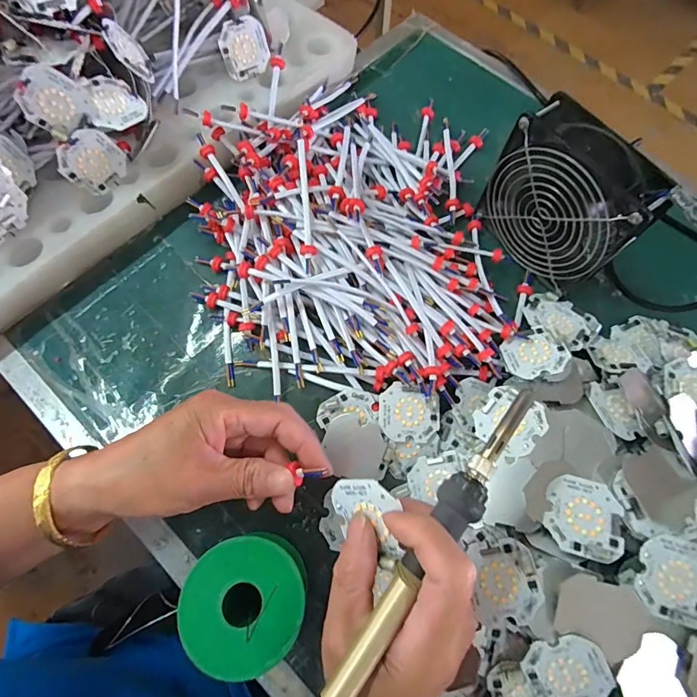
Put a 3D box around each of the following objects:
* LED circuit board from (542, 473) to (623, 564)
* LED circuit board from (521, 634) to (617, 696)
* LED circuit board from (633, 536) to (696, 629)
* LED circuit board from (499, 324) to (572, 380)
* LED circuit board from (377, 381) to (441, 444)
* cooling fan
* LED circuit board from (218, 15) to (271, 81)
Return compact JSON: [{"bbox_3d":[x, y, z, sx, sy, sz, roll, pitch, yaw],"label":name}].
[{"bbox_3d":[0.151,0.107,0.264,0.044,0.006,0.048,15,69,4],"label":"LED circuit board"},{"bbox_3d":[0.130,0.193,0.248,0.046,0.004,0.042,-28,89,13],"label":"LED circuit board"},{"bbox_3d":[0.196,0.138,0.249,0.043,0.009,0.045,23,70,7],"label":"LED circuit board"},{"bbox_3d":[0.148,0.005,0.332,0.045,0.004,0.042,-23,51,1],"label":"LED circuit board"},{"bbox_3d":[0.048,0.050,0.327,0.047,0.005,0.044,3,69,0],"label":"LED circuit board"},{"bbox_3d":[0.176,-0.119,0.342,0.050,0.107,0.120,-33,73,-13],"label":"cooling fan"},{"bbox_3d":[-0.100,-0.291,0.404,0.047,0.046,0.004,-33,48,-15],"label":"LED circuit board"}]

